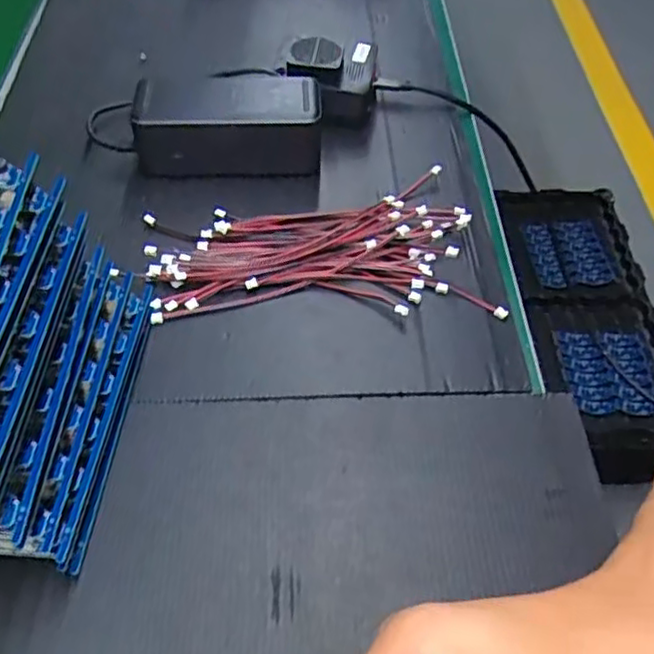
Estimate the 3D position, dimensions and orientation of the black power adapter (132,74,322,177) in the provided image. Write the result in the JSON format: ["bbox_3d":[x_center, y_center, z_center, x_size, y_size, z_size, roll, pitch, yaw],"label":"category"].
[{"bbox_3d":[-0.072,-0.151,0.486,0.130,0.051,0.060,-3,53,-5],"label":"black power adapter"}]

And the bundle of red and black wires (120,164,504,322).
[{"bbox_3d":[-0.010,-0.058,0.437,0.215,0.011,0.123,-3,53,-5],"label":"bundle of red and black wires"}]

